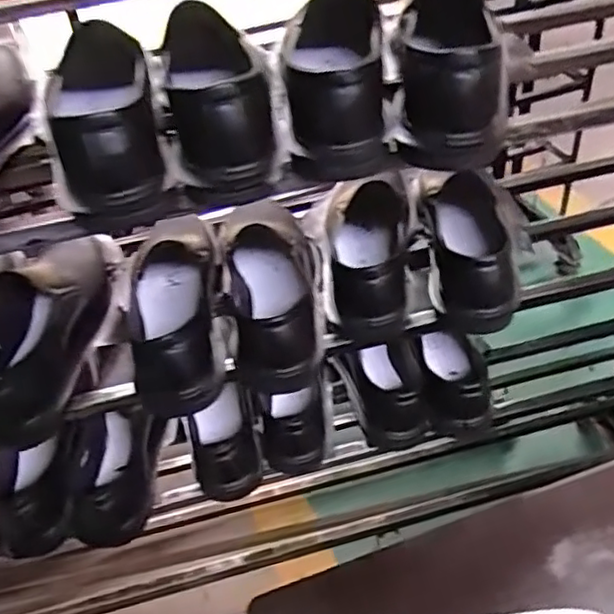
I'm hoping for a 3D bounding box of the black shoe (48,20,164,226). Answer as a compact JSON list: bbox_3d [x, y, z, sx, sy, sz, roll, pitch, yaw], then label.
[{"bbox_3d":[-0.179,-0.175,0.548,0.094,0.090,0.246,-18,44,-11],"label":"black shoe"}]

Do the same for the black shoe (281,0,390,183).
[{"bbox_3d":[0.024,-0.213,0.573,0.093,0.093,0.216,-6,43,2],"label":"black shoe"}]

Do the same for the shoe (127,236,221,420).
[{"bbox_3d":[-0.153,0.009,0.701,0.092,0.099,0.234,-15,44,-8],"label":"shoe"}]

